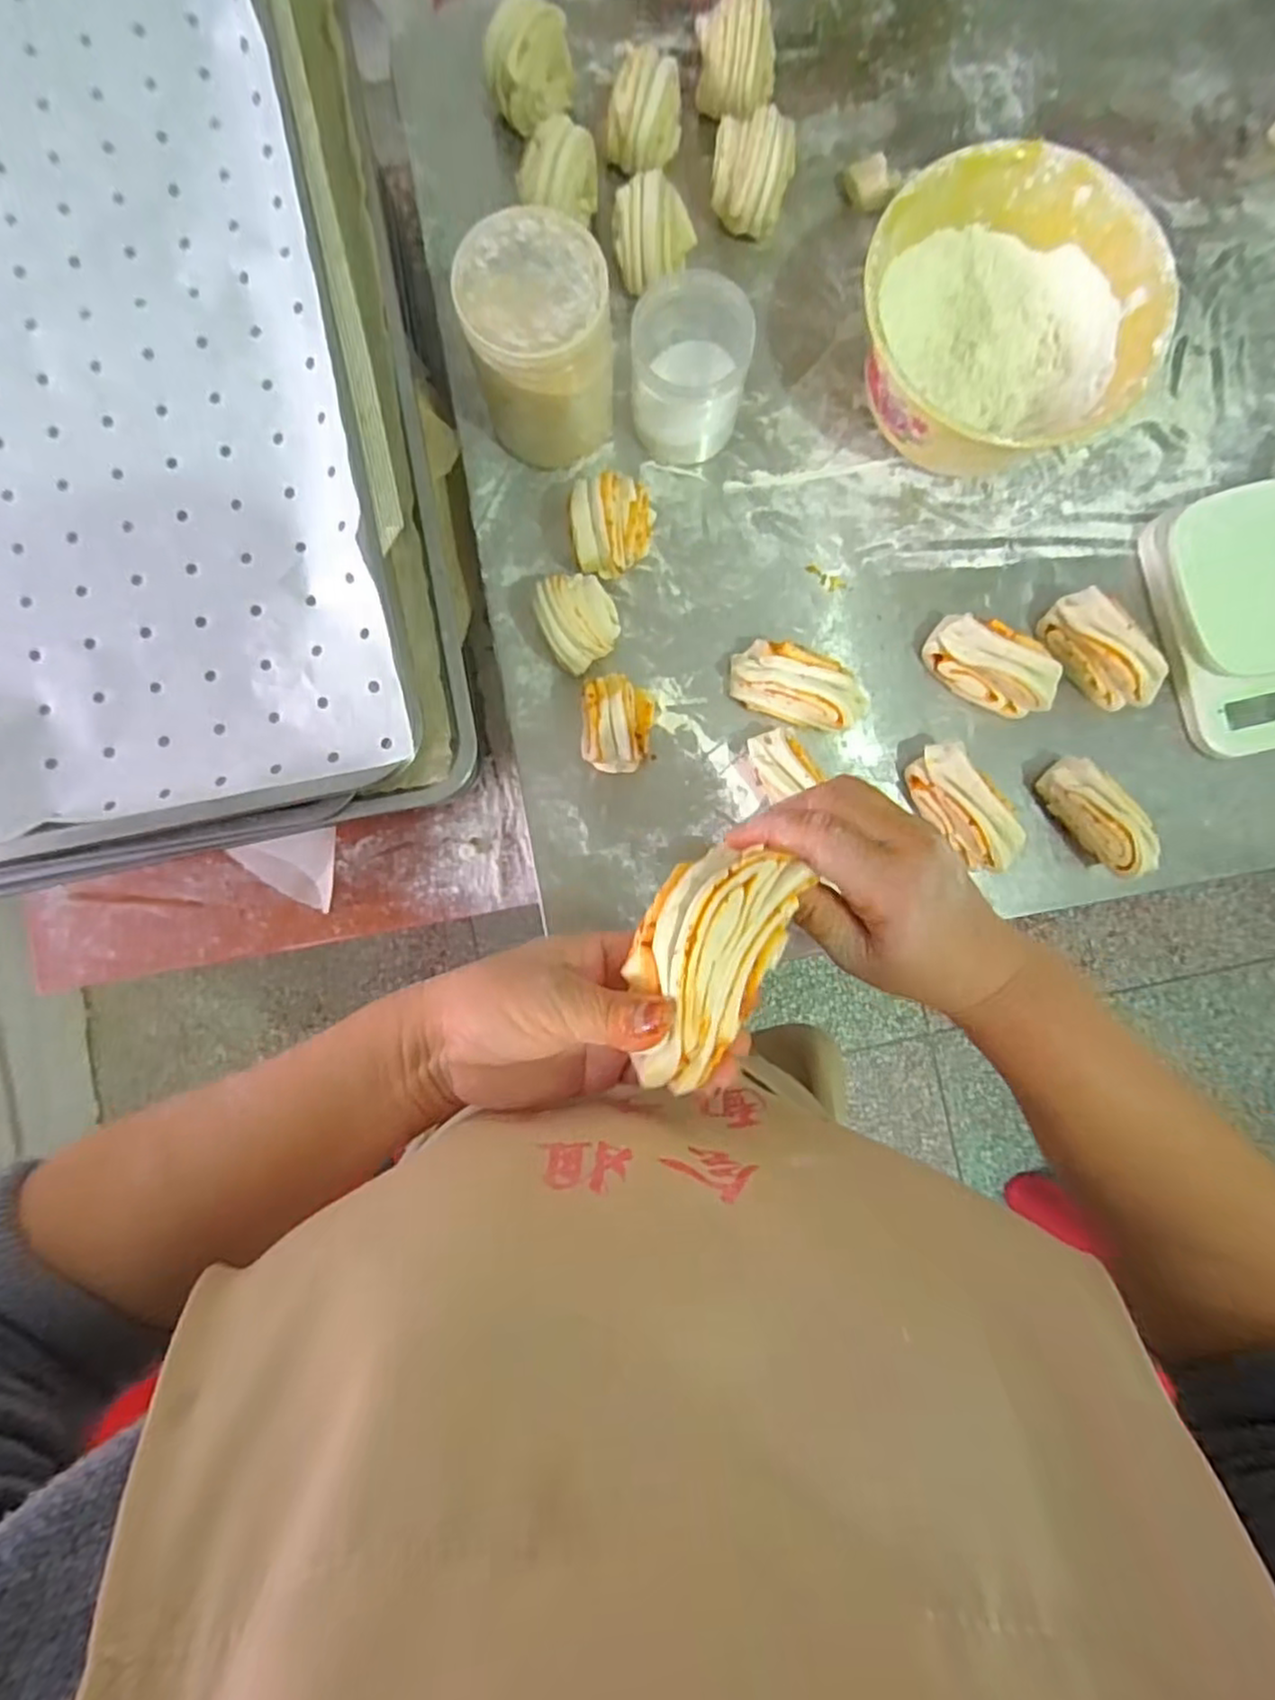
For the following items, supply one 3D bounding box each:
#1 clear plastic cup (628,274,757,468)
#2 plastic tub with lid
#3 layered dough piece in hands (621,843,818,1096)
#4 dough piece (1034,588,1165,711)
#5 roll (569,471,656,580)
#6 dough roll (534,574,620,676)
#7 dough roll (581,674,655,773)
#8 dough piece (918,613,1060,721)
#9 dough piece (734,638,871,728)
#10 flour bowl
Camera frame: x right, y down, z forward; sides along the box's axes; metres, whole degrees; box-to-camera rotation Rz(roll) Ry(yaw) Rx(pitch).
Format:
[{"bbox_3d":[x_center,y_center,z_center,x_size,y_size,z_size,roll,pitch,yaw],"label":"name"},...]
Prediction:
[{"bbox_3d":[0.038,-0.346,0.506,0.081,0.098,0.077,0,88,-1],"label":"clear plastic cup"},{"bbox_3d":[-0.067,-0.348,0.499,0.092,0.120,0.101,0,88,-1],"label":"plastic tub with lid"},{"bbox_3d":[0.026,0.042,0.286,0.053,0.035,0.103,32,88,0],"label":"layered dough piece in hands"},{"bbox_3d":[0.348,-0.147,0.529,0.034,0.053,0.096,-42,89,-2],"label":"dough piece"},{"bbox_3d":[-0.019,-0.237,0.523,0.058,0.058,0.064,5,88,-1],"label":"roll"},{"bbox_3d":[-0.042,-0.167,0.521,0.056,0.053,0.064,-22,88,-2],"label":"dough roll"},{"bbox_3d":[-0.014,-0.091,0.516,0.049,0.057,0.063,1,88,-1],"label":"dough roll"},{"bbox_3d":[0.265,-0.137,0.530,0.097,0.047,0.046,31,88,0],"label":"dough piece"},{"bbox_3d":[0.119,-0.121,0.529,0.099,0.044,0.049,17,88,0],"label":"dough piece"},{"bbox_3d":[0.253,-0.369,0.515,0.188,0.096,0.193,0,88,-1],"label":"flour bowl"}]

